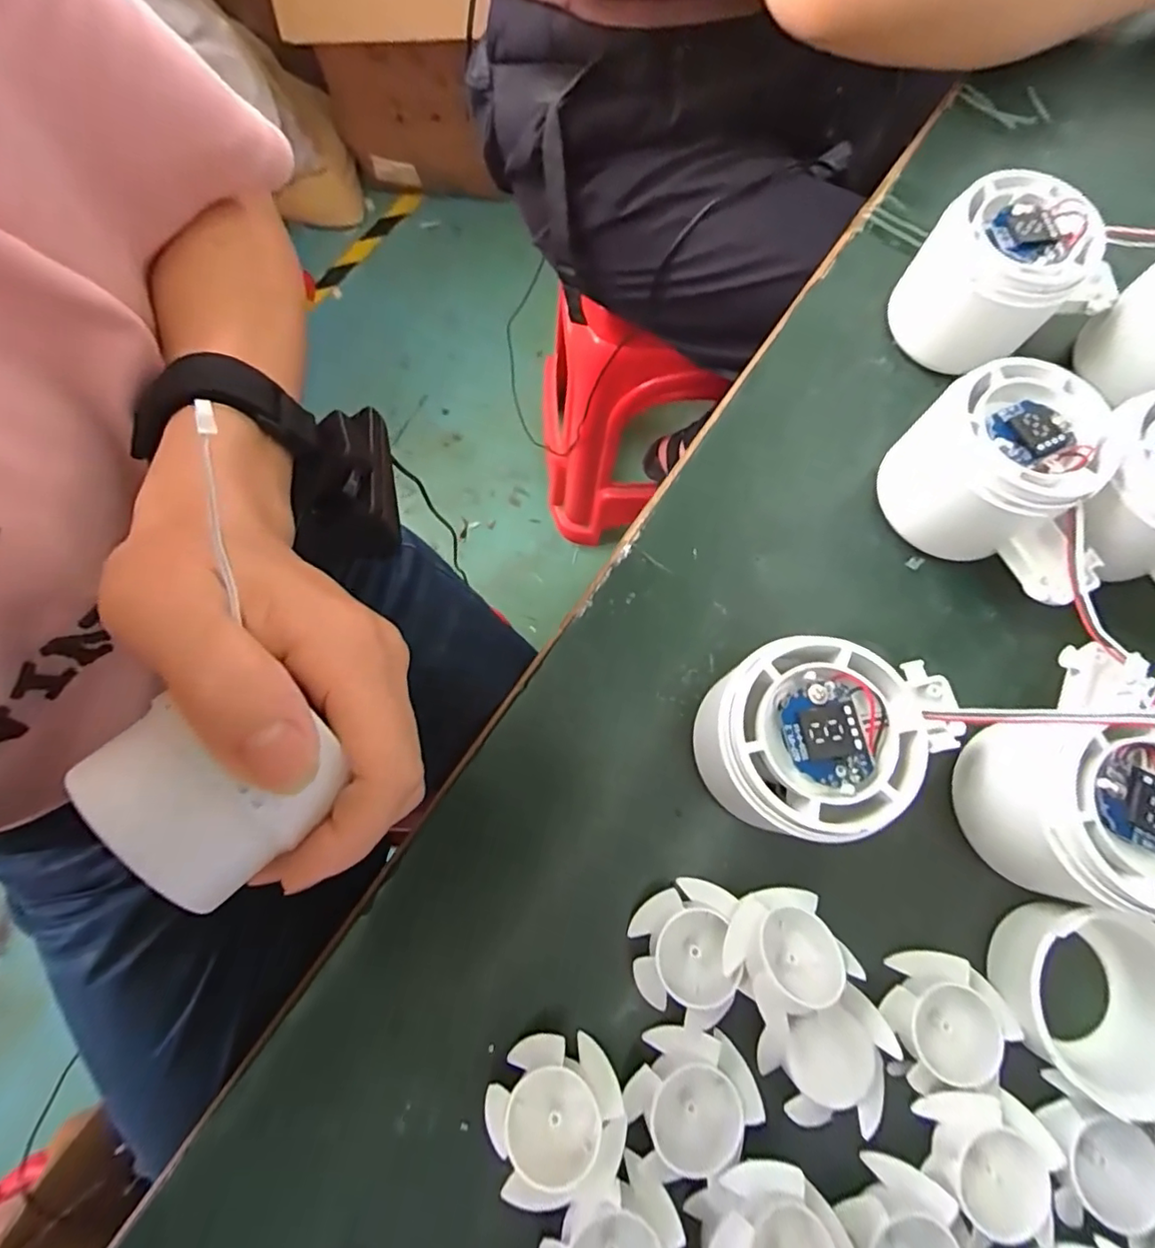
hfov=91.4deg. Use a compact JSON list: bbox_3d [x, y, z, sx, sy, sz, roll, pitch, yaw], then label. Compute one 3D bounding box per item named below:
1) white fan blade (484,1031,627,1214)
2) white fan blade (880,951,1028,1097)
[{"bbox_3d":[-0.006,0.147,0.169,0.040,0.021,0.039,0,74,1],"label":"white fan blade"},{"bbox_3d":[0.117,0.128,0.182,0.037,0.013,0.038,0,74,1],"label":"white fan blade"}]

